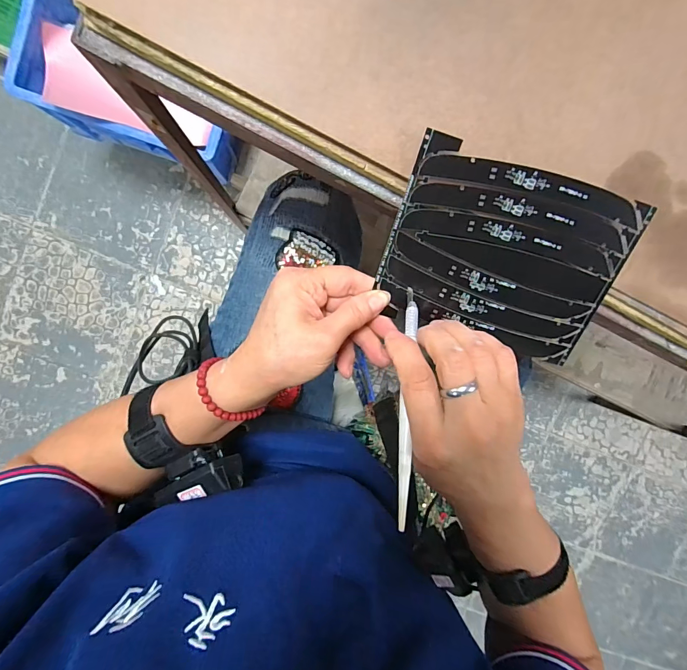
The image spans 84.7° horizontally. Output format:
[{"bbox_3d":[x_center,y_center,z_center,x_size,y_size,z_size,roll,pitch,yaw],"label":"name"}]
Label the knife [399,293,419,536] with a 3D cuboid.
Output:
[{"bbox_3d":[0.040,0.039,0.234,0.009,0.006,0.148,9,71,-8],"label":"knife"}]

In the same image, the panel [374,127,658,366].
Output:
[{"bbox_3d":[0.110,-0.051,0.257,0.158,0.004,0.117,14,112,-7],"label":"panel"}]

